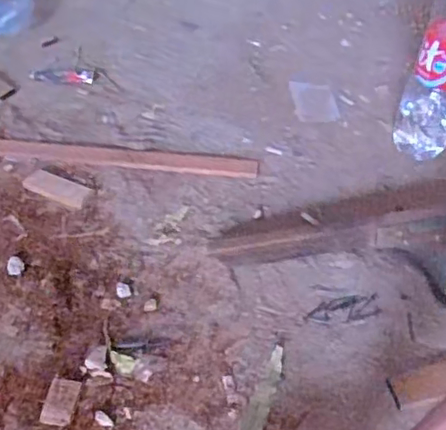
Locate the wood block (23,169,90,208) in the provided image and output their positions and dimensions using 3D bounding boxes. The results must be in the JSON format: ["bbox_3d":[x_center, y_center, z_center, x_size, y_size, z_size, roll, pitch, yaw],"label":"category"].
[{"bbox_3d":[-0.242,-0.040,0.849,0.102,0.009,0.041,19,47,19],"label":"wood block"}]

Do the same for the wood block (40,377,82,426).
[{"bbox_3d":[-0.167,0.192,0.603,0.030,0.011,0.048,6,44,6],"label":"wood block"}]

